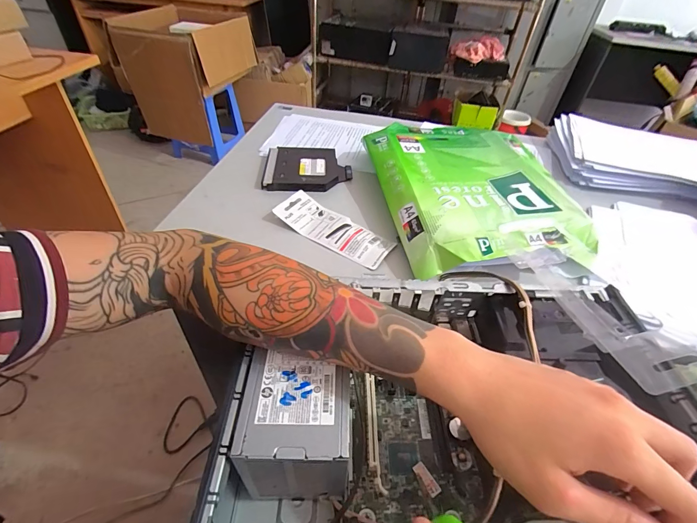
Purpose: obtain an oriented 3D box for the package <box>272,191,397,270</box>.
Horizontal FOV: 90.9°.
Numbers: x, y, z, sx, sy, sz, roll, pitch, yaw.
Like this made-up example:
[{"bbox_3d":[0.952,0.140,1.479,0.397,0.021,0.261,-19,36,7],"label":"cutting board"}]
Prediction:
[{"bbox_3d":[-0.022,-0.047,0.512,0.182,0.027,0.066,28,47,22],"label":"package"}]

